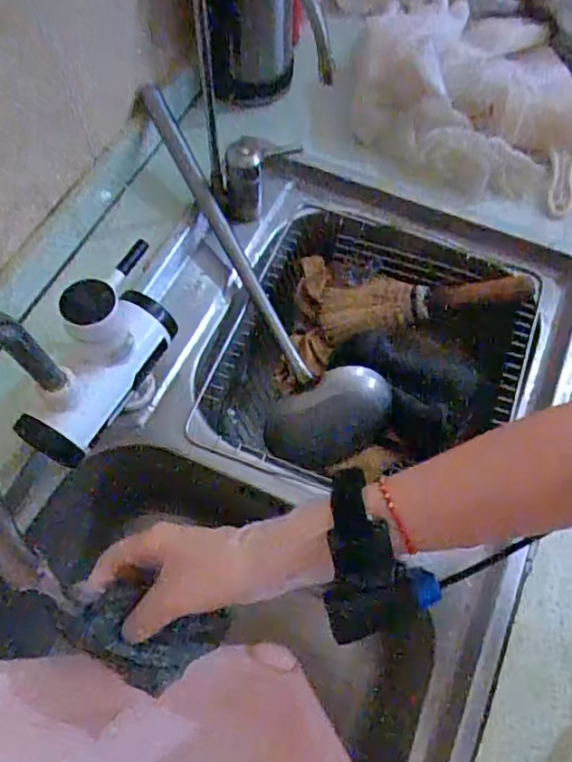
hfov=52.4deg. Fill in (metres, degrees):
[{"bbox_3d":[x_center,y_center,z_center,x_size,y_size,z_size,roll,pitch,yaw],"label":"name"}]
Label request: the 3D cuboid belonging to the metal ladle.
[{"bbox_3d":[-0.037,-0.113,0.595,0.125,0.065,0.431,-27,90,-14],"label":"metal ladle"}]

